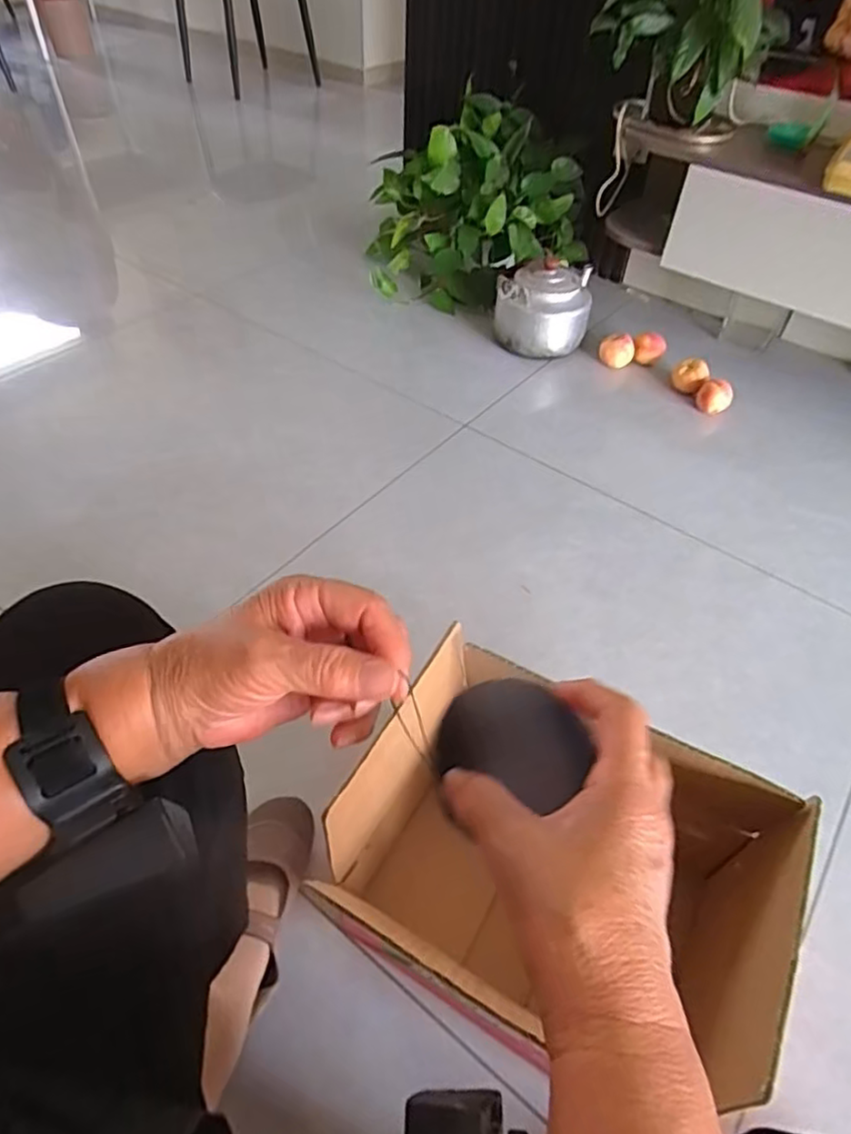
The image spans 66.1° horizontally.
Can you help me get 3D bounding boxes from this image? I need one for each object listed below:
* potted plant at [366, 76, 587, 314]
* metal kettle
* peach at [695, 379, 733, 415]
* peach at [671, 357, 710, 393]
[{"bbox_3d":[0.126,-0.878,1.586,0.505,0.349,0.476,2,48,-2],"label":"potted plant"},{"bbox_3d":[0.258,-0.579,1.447,0.200,0.171,0.250,10,49,5],"label":"metal kettle"},{"bbox_3d":[0.588,-0.343,1.334,0.065,0.056,0.065,25,52,18],"label":"peach"},{"bbox_3d":[0.543,-0.387,1.352,0.067,0.063,0.070,25,52,18],"label":"peach"}]

